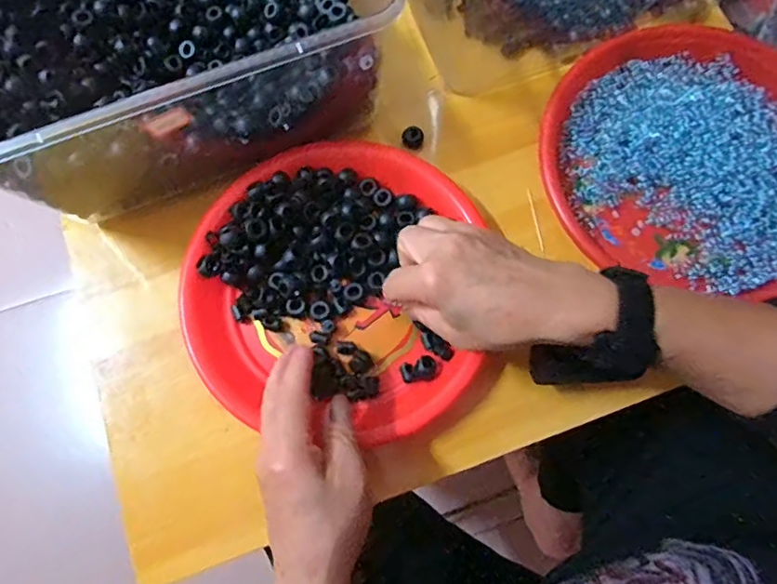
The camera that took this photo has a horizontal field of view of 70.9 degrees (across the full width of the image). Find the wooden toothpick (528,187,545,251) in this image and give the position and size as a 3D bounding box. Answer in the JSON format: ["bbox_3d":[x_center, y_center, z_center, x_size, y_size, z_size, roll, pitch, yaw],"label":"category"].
[{"bbox_3d":[0.117,-0.058,0.433,0.004,0.004,0.053,-10,74,-1],"label":"wooden toothpick"}]

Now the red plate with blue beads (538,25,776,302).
[{"bbox_3d":[0.238,-0.111,0.427,0.227,0.021,0.214,0,75,2],"label":"red plate with blue beads"}]

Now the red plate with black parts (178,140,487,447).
[{"bbox_3d":[-0.042,-0.010,0.410,0.210,0.037,0.212,0,75,2],"label":"red plate with black parts"}]

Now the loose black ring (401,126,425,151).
[{"bbox_3d":[0.020,-0.128,0.451,0.018,0.008,0.018,0,75,2],"label":"loose black ring"}]

